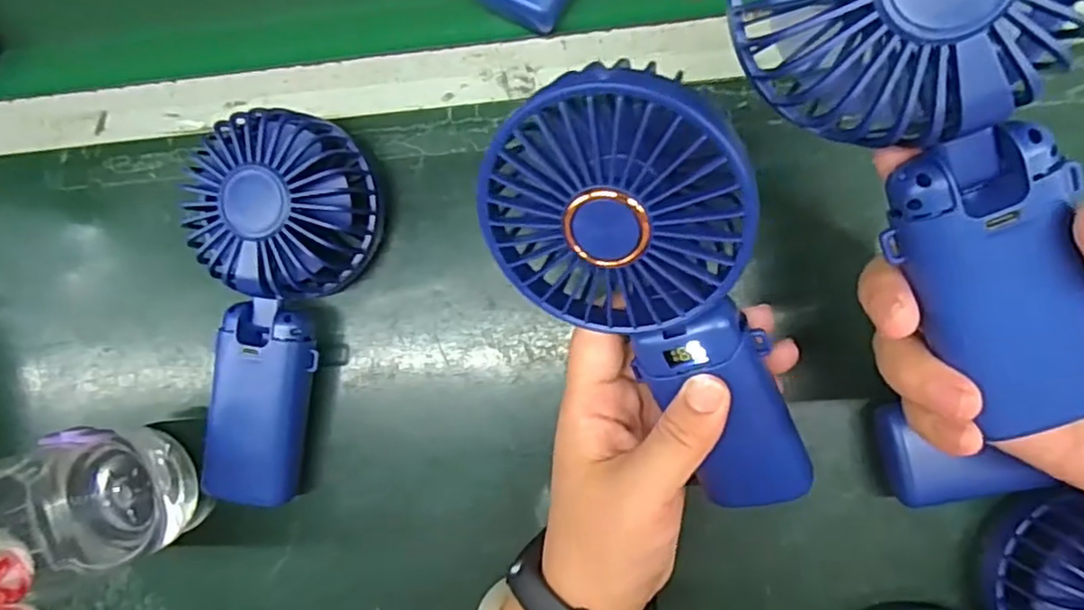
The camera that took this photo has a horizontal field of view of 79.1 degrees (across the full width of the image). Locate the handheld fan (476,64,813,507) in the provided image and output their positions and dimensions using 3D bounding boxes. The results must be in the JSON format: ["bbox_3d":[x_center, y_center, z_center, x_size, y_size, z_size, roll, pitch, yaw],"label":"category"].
[{"bbox_3d":[0.045,-0.001,0.240,0.084,0.038,0.176,-17,121,25],"label":"handheld fan"}]

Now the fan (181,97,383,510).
[{"bbox_3d":[-0.129,0.003,0.312,0.078,0.051,0.179,11,90,6],"label":"fan"}]

